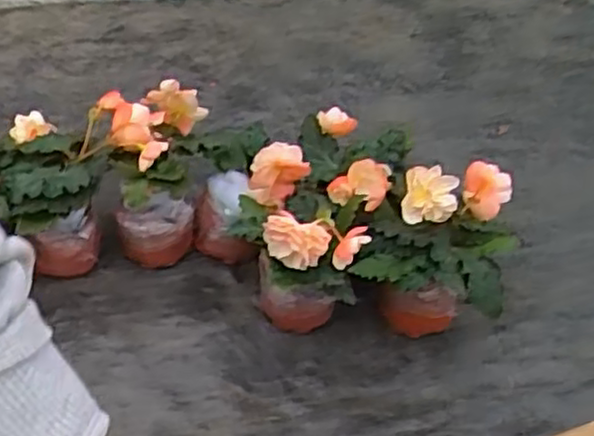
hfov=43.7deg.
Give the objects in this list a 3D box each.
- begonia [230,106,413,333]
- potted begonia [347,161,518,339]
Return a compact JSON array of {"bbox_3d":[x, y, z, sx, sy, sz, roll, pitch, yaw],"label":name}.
[{"bbox_3d":[0.023,0.007,0.896,0.165,0.210,0.249,15,45,8],"label":"begonia"},{"bbox_3d":[0.165,0.034,0.856,0.161,0.215,0.178,17,45,10],"label":"potted begonia"}]

